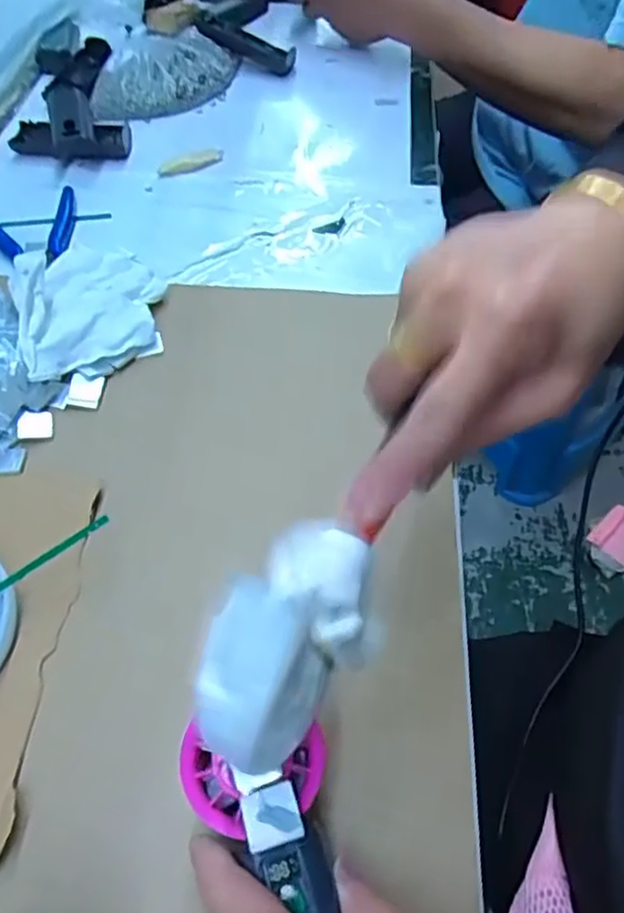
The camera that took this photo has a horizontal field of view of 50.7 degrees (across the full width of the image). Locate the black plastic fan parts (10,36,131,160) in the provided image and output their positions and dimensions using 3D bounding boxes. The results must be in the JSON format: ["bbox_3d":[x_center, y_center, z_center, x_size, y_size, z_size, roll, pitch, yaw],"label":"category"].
[{"bbox_3d":[-0.236,-0.345,0.628,0.099,0.028,0.215,-12,56,-11],"label":"black plastic fan parts"}]

